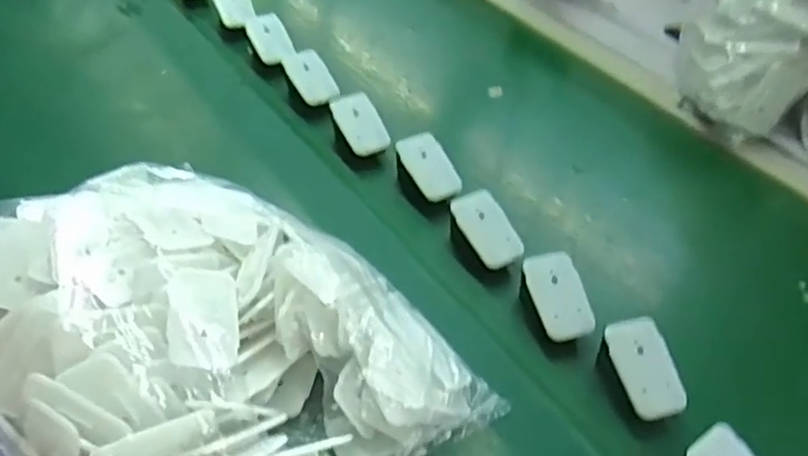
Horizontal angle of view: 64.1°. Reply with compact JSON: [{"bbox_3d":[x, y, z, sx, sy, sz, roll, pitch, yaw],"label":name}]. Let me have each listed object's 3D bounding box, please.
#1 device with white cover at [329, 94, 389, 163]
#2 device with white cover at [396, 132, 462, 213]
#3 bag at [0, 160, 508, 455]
[{"bbox_3d":[-0.048,-0.100,0.673,0.044,0.051,0.074,-17,50,-22],"label":"device with white cover"},{"bbox_3d":[0.024,-0.051,0.634,0.049,0.045,0.076,-22,52,-26],"label":"device with white cover"},{"bbox_3d":[-0.153,0.075,0.449,0.356,0.101,0.278,36,52,26],"label":"bag"}]

